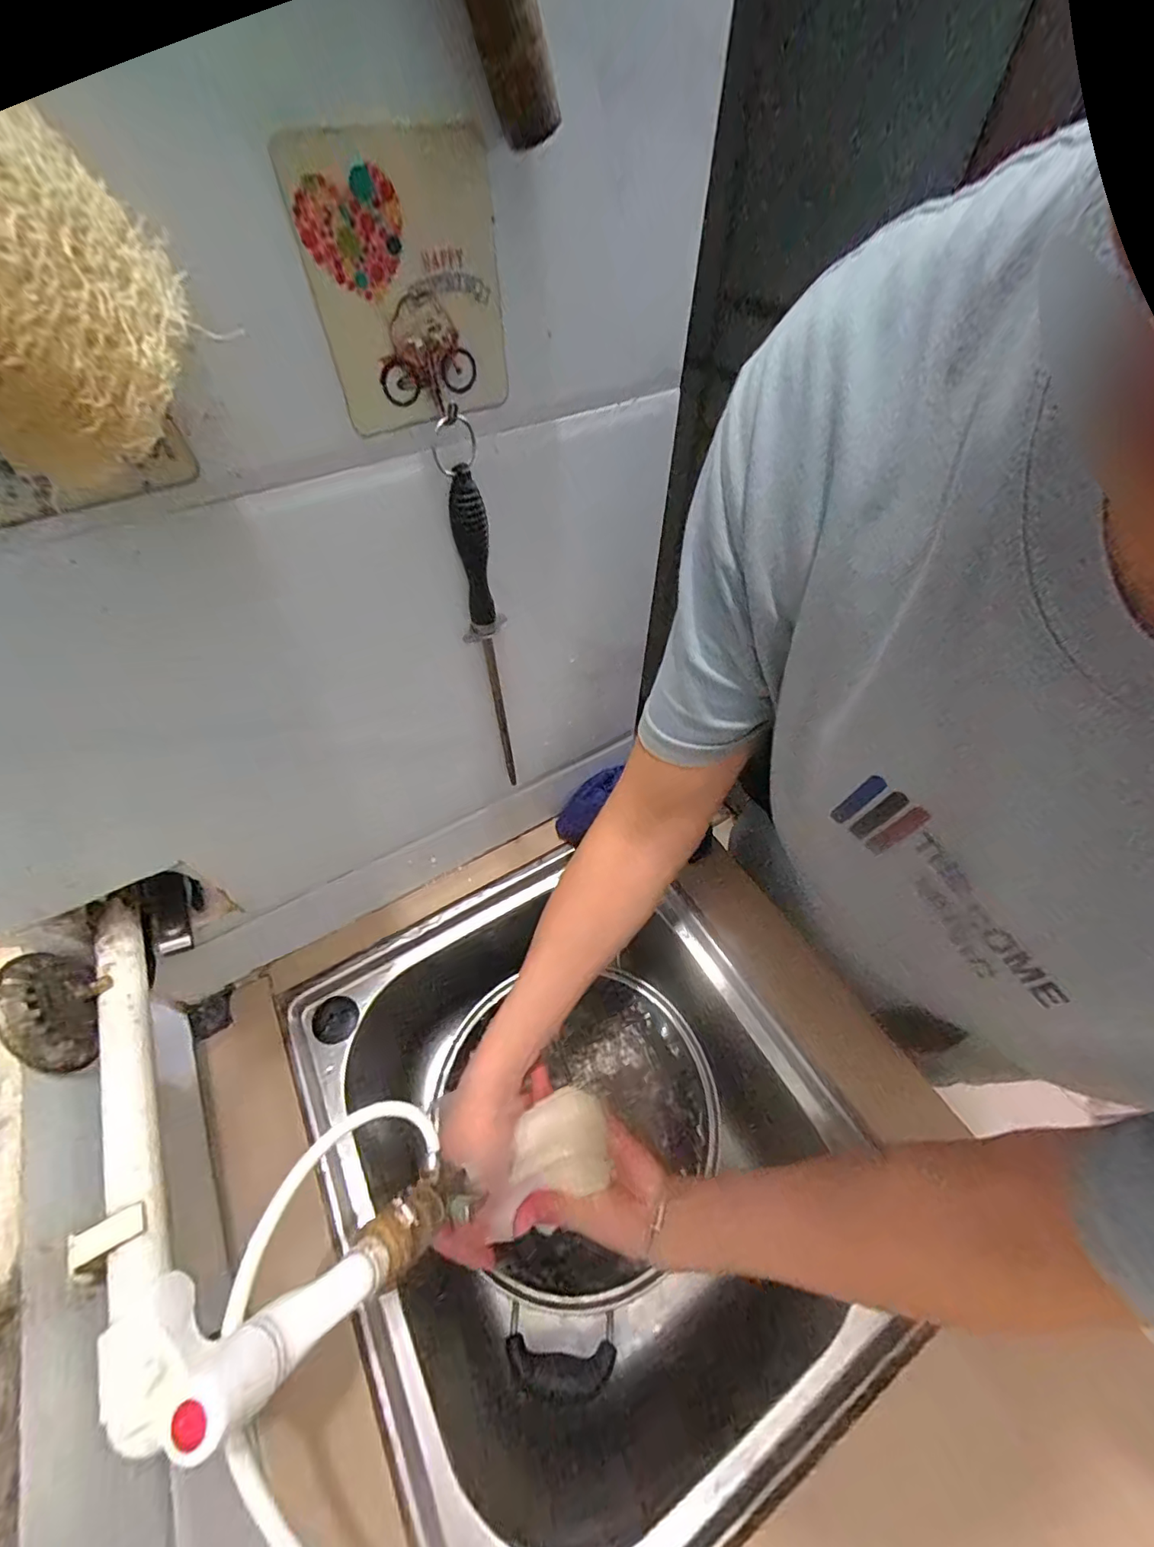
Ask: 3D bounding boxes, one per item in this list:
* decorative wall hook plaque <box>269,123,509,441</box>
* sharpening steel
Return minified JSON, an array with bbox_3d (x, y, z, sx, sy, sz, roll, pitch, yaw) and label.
[{"bbox_3d":[-0.061,-0.182,0.202,0.074,0.087,0.016,-32,67,-19],"label":"decorative wall hook plaque"},{"bbox_3d":[-0.057,-0.085,0.338,0.021,0.247,0.024,2,54,0],"label":"sharpening steel"}]

